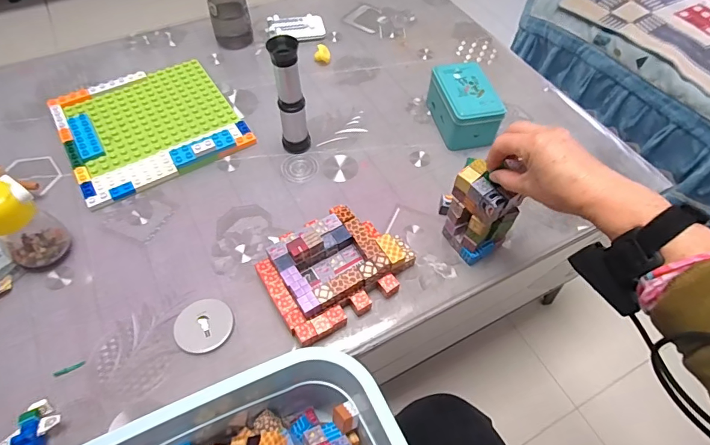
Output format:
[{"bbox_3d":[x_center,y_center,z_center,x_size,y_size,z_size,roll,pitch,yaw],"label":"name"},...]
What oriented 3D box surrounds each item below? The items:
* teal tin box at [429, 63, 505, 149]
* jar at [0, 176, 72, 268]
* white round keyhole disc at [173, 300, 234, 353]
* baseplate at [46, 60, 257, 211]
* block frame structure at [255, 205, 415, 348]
[{"bbox_3d":[0.175,-0.184,0.675,0.079,0.073,0.128,-10,56,-10],"label":"teal tin box"},{"bbox_3d":[-0.405,-0.001,0.505,0.062,0.122,0.062,2,55,-2],"label":"jar"},{"bbox_3d":[-0.180,0.123,0.503,0.067,0.009,0.063,2,55,-2],"label":"white round keyhole disc"},{"bbox_3d":[-0.332,-0.166,0.680,0.253,0.030,0.253,-27,61,-20],"label":"baseplate"},{"bbox_3d":[-0.023,0.048,0.527,0.181,0.053,0.139,-27,61,-20],"label":"block frame structure"}]

